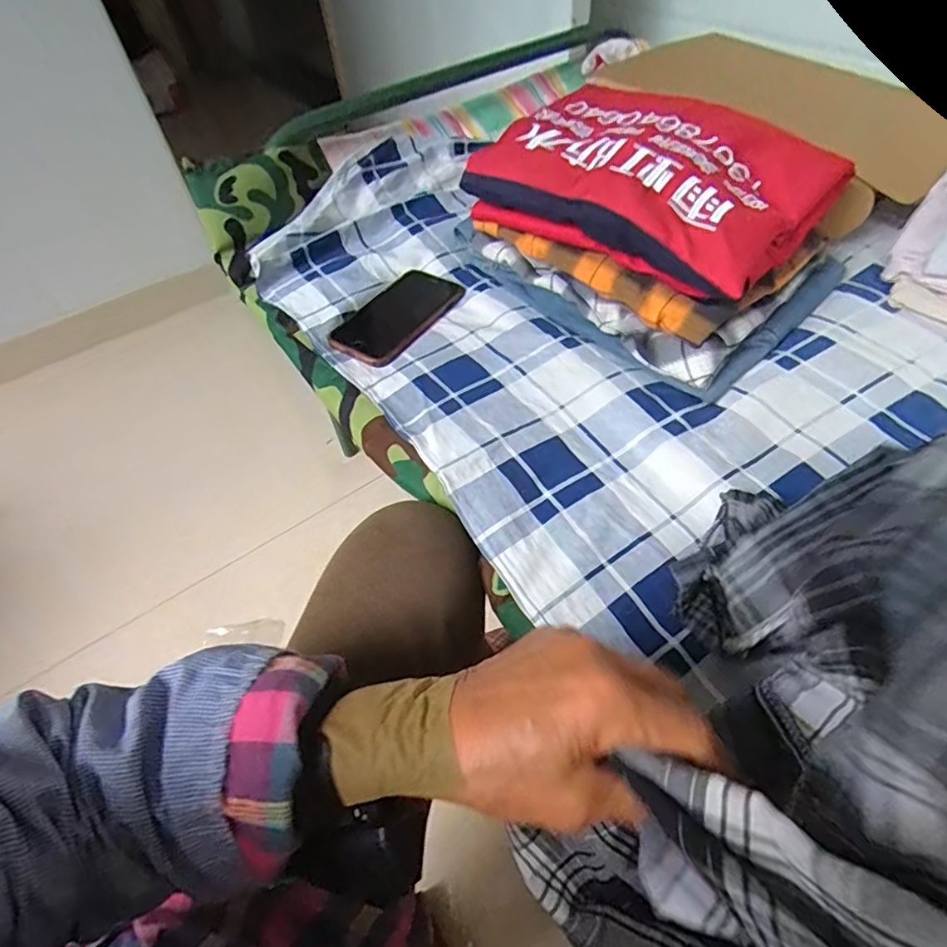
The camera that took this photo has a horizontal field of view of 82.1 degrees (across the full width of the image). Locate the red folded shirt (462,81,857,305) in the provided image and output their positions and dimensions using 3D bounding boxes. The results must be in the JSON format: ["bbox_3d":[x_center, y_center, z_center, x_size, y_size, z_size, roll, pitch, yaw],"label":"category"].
[{"bbox_3d":[0.184,-0.310,0.570,0.316,0.072,0.241,34,62,26],"label":"red folded shirt"}]

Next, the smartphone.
[{"bbox_3d":[-0.086,-0.183,0.625,0.087,0.007,0.164,26,59,22],"label":"smartphone"}]

